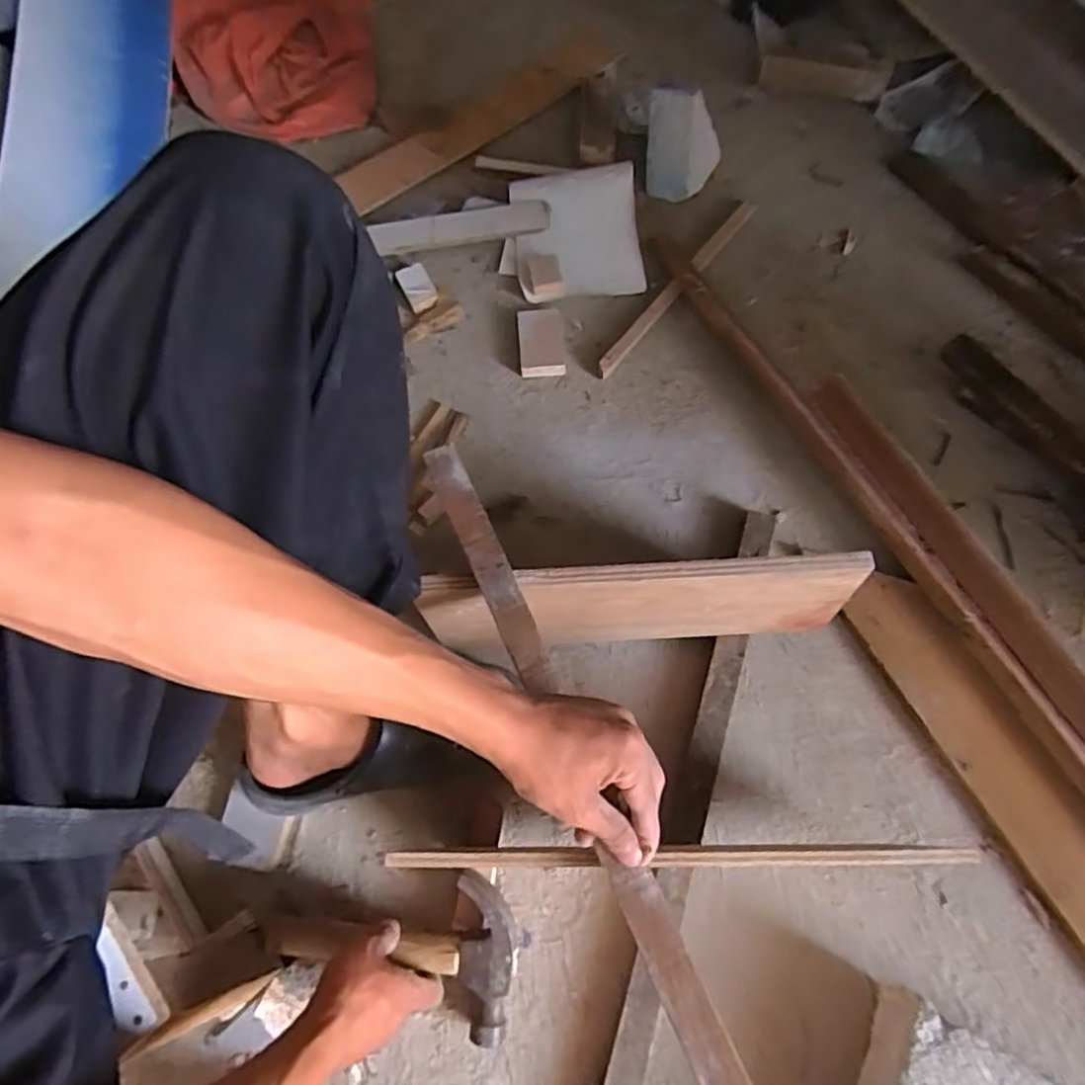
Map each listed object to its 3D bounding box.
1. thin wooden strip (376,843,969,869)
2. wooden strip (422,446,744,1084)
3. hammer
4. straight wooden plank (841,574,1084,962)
[{"bbox_3d":[0.090,0.217,0.449,0.396,0.014,0.013,-2,65,3],"label":"thin wooden strip"},{"bbox_3d":[0.025,0.160,0.454,0.033,0.010,0.586,-23,64,-7],"label":"wooden strip"},{"bbox_3d":[-0.133,0.351,0.554,0.214,0.032,0.119,-3,65,7],"label":"hammer"},{"bbox_3d":[0.492,0.325,0.559,0.081,0.022,0.670,-24,66,-8],"label":"straight wooden plank"}]

